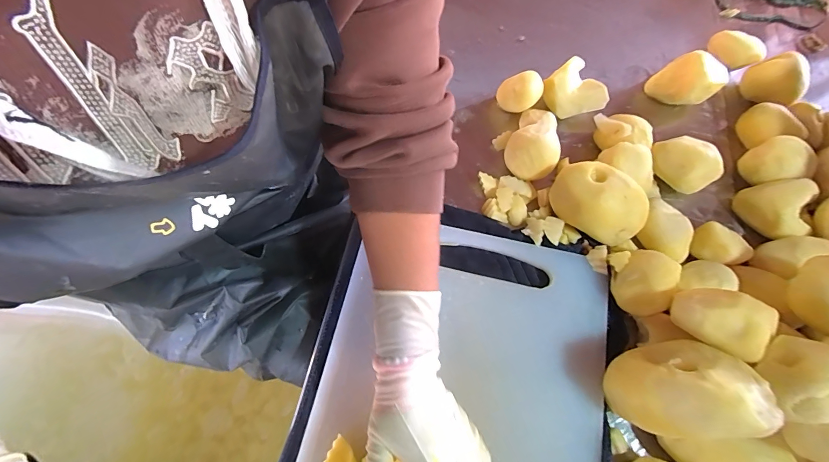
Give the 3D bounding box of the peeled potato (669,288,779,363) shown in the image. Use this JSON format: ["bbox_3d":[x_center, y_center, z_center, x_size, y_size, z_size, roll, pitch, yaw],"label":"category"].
[{"bbox_3d":[0.275,0.079,0.327,0.069,0.043,0.056,18,69,5],"label":"peeled potato"}]

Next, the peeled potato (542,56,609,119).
[{"bbox_3d":[0.210,-0.182,0.482,0.070,0.041,0.070,1,69,-2],"label":"peeled potato"}]

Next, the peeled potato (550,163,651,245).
[{"bbox_3d":[0.207,-0.034,0.411,0.104,0.053,0.075,21,68,9],"label":"peeled potato"}]

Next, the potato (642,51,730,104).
[{"bbox_3d":[0.365,-0.201,0.486,0.074,0.056,0.062,-19,68,-8],"label":"potato"}]

